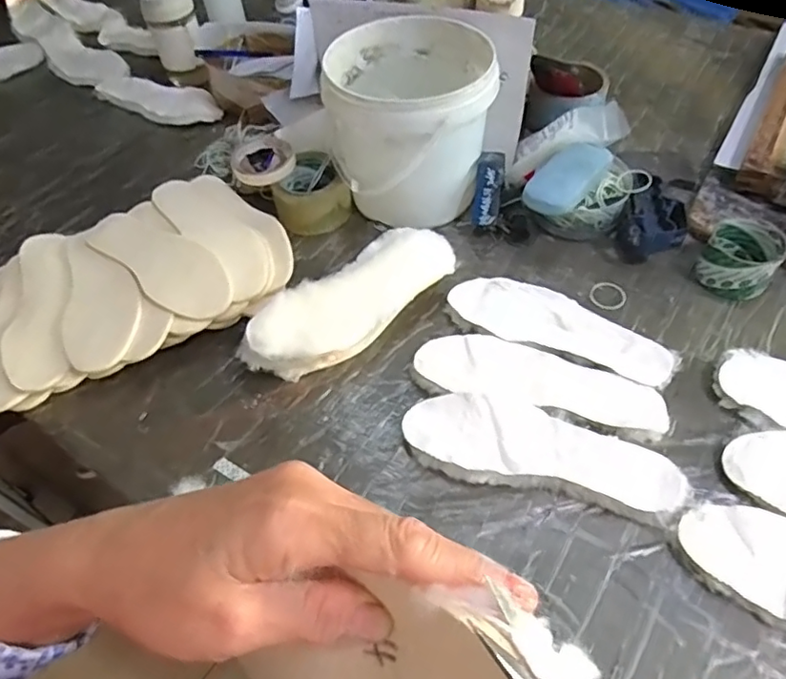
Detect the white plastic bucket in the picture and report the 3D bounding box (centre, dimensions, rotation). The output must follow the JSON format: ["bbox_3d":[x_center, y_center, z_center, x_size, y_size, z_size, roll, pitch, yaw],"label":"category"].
[{"bbox_3d":[0.023,-0.281,0.790,0.206,0.191,0.223,-4,54,2],"label":"white plastic bucket"}]

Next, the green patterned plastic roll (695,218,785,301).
[{"bbox_3d":[0.417,-0.097,0.709,0.079,0.053,0.086,-2,54,3],"label":"green patterned plastic roll"}]

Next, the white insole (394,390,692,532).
[{"bbox_3d":[0.144,0.111,0.583,0.264,0.023,0.089,12,56,13],"label":"white insole"}]

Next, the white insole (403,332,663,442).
[{"bbox_3d":[0.155,0.040,0.632,0.261,0.011,0.085,12,56,13],"label":"white insole"}]

